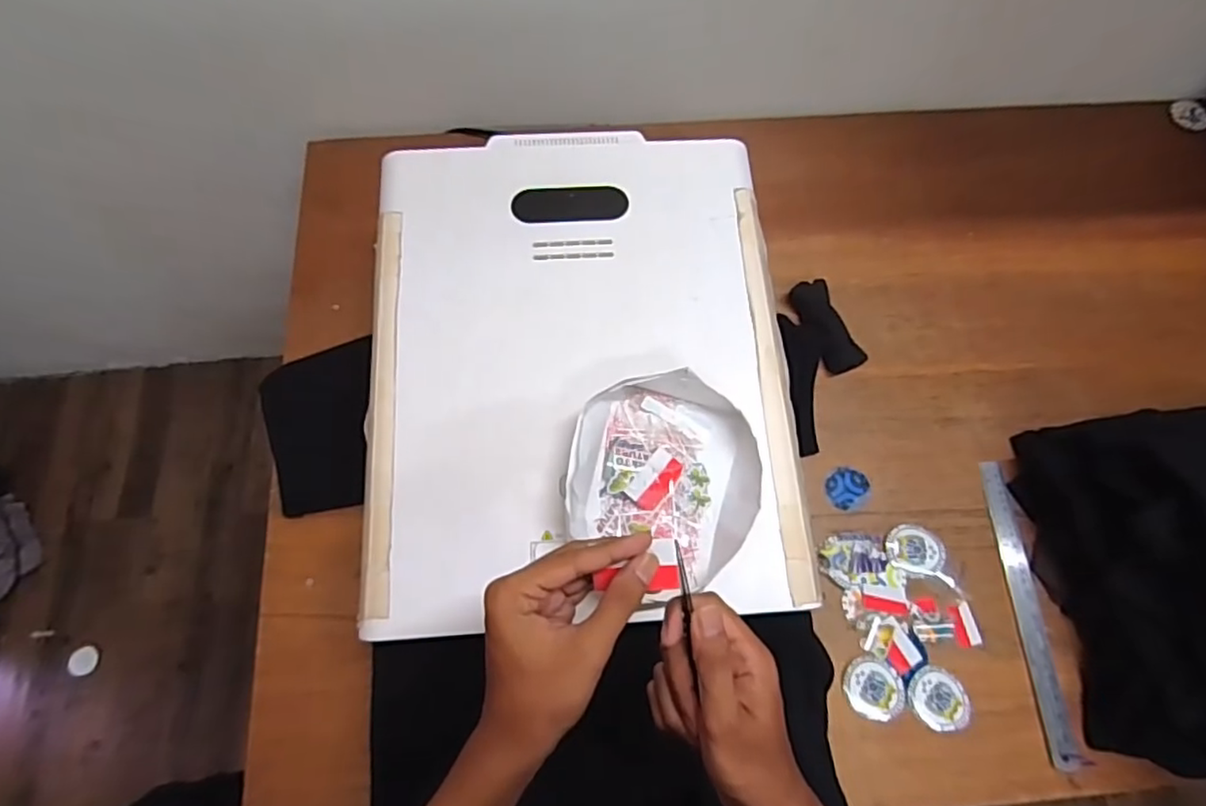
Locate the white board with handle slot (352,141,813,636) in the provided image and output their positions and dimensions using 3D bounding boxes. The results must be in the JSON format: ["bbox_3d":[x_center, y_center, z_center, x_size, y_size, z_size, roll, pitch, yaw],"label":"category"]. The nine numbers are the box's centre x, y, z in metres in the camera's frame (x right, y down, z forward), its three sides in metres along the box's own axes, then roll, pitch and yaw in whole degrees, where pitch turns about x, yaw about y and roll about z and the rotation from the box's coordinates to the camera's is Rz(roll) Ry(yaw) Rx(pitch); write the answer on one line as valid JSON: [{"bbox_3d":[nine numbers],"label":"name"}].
[{"bbox_3d":[-0.022,-0.054,0.624,0.397,0.029,0.502,-3,69,-2],"label":"white board with handle slot"}]

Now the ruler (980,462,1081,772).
[{"bbox_3d":[0.477,0.226,0.713,0.032,0.010,0.323,-2,69,-1],"label":"ruler"}]

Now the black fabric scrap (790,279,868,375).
[{"bbox_3d":[0.285,-0.098,0.811,0.051,0.021,0.126,-20,71,-8],"label":"black fabric scrap"}]

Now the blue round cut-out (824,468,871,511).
[{"bbox_3d":[0.292,0.102,0.759,0.056,0.005,0.050,-42,75,-15],"label":"blue round cut-out"}]

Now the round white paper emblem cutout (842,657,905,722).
[{"bbox_3d":[0.291,0.307,0.683,0.066,0.006,0.060,1,72,-4],"label":"round white paper emblem cutout"}]

